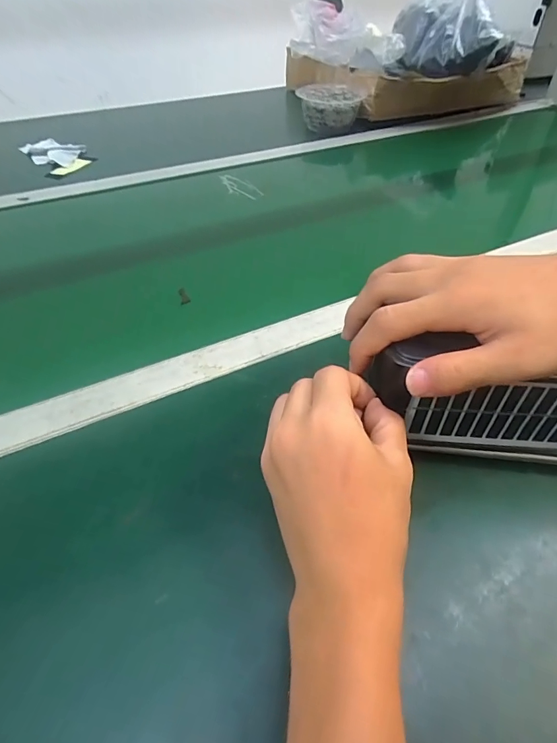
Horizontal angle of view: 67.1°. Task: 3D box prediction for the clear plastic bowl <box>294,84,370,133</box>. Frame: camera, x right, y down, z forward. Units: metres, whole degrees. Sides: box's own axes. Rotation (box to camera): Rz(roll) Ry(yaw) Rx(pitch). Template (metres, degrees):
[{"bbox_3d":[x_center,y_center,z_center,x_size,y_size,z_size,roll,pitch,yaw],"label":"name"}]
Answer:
[{"bbox_3d":[0.109,-0.556,0.885,0.133,0.065,0.123,0,45,0],"label":"clear plastic bowl"}]

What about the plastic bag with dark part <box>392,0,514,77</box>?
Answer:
[{"bbox_3d":[0.353,-0.747,0.873,0.197,0.193,0.250,2,45,2],"label":"plastic bag with dark part"}]

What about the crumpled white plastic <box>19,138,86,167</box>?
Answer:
[{"bbox_3d":[-0.402,-0.380,0.732,0.109,0.021,0.094,-6,46,-5],"label":"crumpled white plastic"}]

